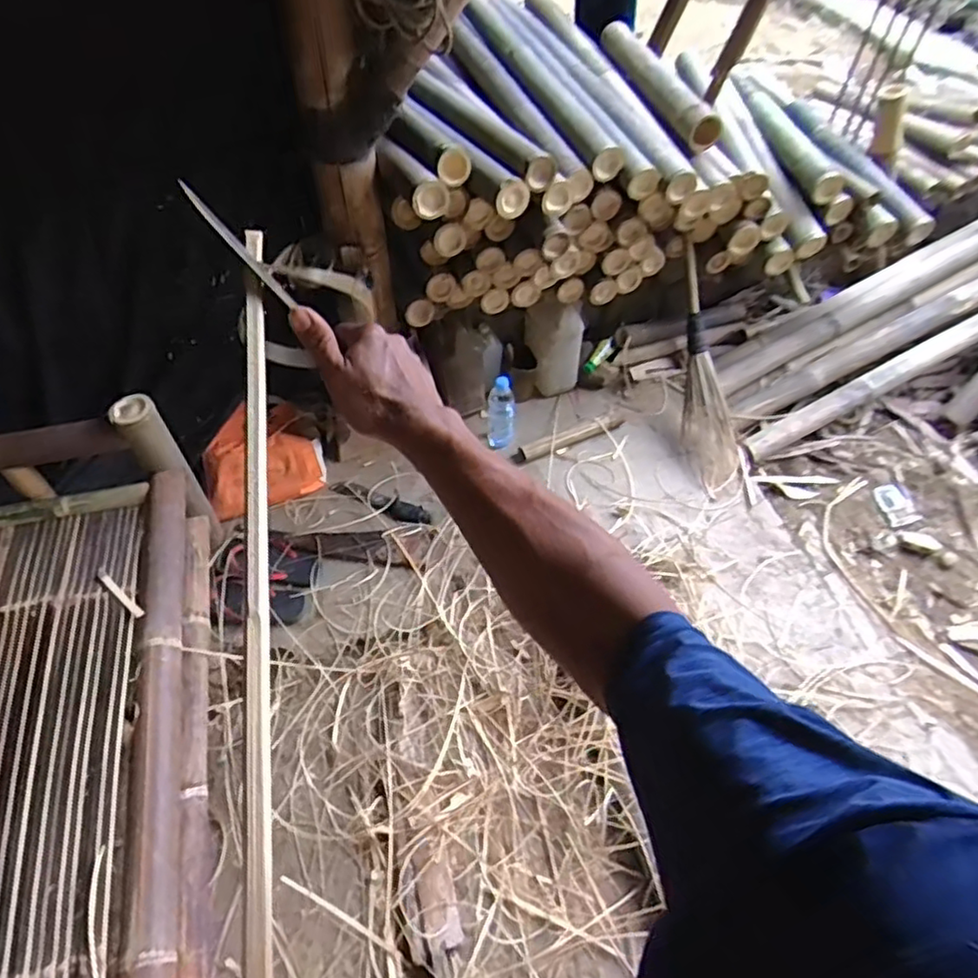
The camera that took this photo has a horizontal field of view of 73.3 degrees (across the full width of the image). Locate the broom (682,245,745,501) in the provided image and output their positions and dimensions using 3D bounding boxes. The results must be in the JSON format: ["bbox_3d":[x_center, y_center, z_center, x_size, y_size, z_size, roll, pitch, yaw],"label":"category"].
[{"bbox_3d":[0.576,-0.313,1.754,0.141,0.105,0.651,-10,95,-7],"label":"broom"}]

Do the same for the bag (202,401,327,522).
[{"bbox_3d":[-0.563,-0.071,1.643,0.281,0.165,0.223,-17,55,-12],"label":"bag"}]

